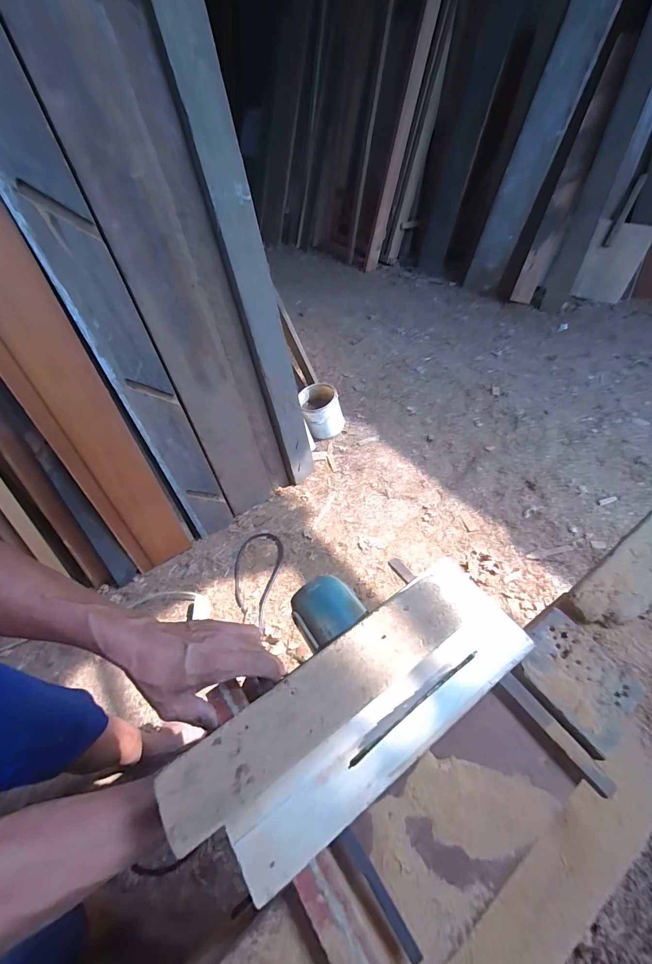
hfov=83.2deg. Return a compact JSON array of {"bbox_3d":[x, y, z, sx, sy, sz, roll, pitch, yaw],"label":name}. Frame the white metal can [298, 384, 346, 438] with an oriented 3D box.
[{"bbox_3d":[-0.018,-0.313,1.648,0.182,0.192,0.202,-10,50,-3],"label":"white metal can"}]

